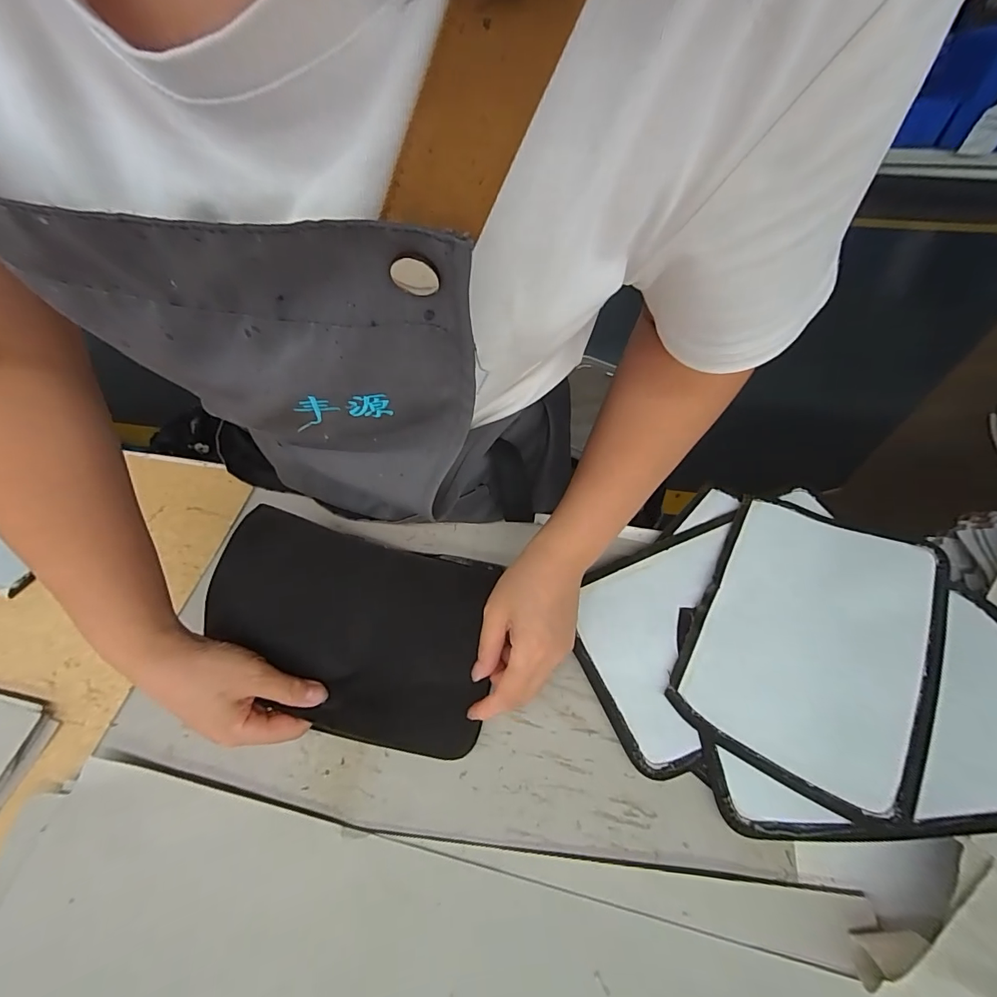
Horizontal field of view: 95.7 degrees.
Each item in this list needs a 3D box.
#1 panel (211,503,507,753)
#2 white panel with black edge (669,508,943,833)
[{"bbox_3d":[-0.118,0.100,0.354,0.205,0.018,0.146,16,67,-10],"label":"panel"},{"bbox_3d":[0.239,0.103,0.349,0.149,0.015,0.215,22,61,27],"label":"white panel with black edge"}]

